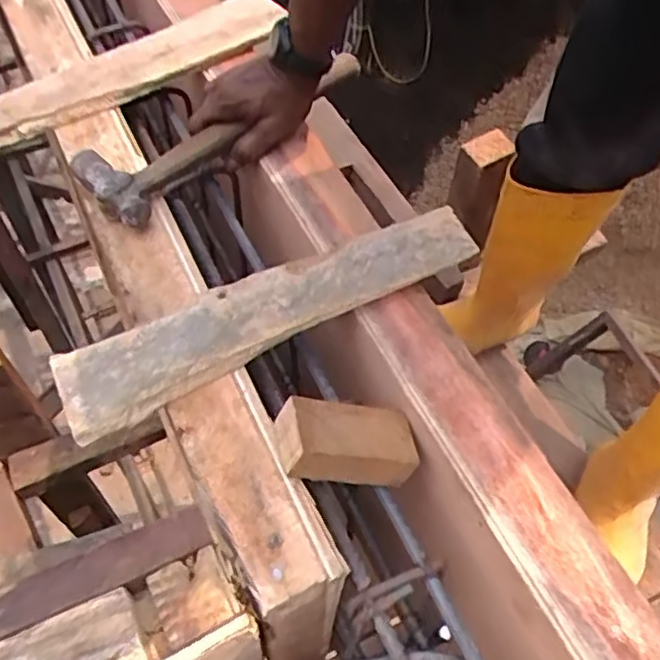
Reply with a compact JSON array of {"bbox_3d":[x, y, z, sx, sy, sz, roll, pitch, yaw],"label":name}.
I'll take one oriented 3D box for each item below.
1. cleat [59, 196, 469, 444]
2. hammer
[{"bbox_3d":[-0.043,-0.020,0.554,0.356,0.020,0.068,-25,62,-19],"label":"cleat"},{"bbox_3d":[-0.094,-0.210,0.654,0.320,0.033,0.101,-39,66,-25],"label":"hammer"}]

